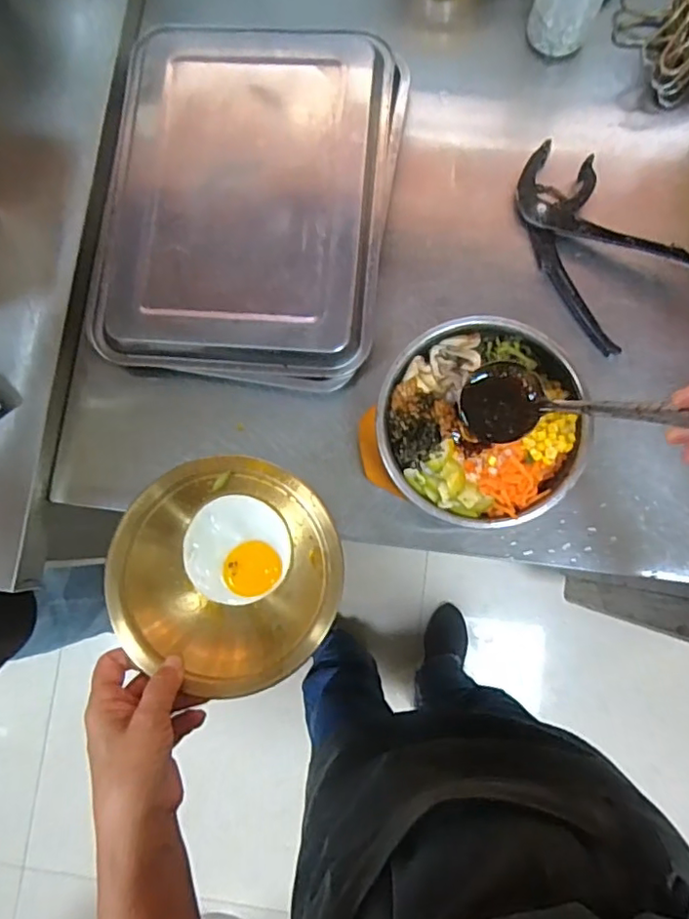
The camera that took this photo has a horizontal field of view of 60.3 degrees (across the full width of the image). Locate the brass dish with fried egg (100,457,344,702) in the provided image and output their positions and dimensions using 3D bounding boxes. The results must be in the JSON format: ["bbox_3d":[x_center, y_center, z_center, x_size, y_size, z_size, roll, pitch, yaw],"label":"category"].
[{"bbox_3d":[-0.089,0.084,0.457,0.171,0.034,0.164,0,82,3],"label":"brass dish with fried egg"}]

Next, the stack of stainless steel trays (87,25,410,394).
[{"bbox_3d":[-0.104,-0.273,0.629,0.297,0.036,0.382,7,83,4],"label":"stack of stainless steel trays"}]

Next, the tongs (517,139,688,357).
[{"bbox_3d":[0.245,-0.225,0.611,0.120,0.035,0.204,-42,82,-3],"label":"tongs"}]

